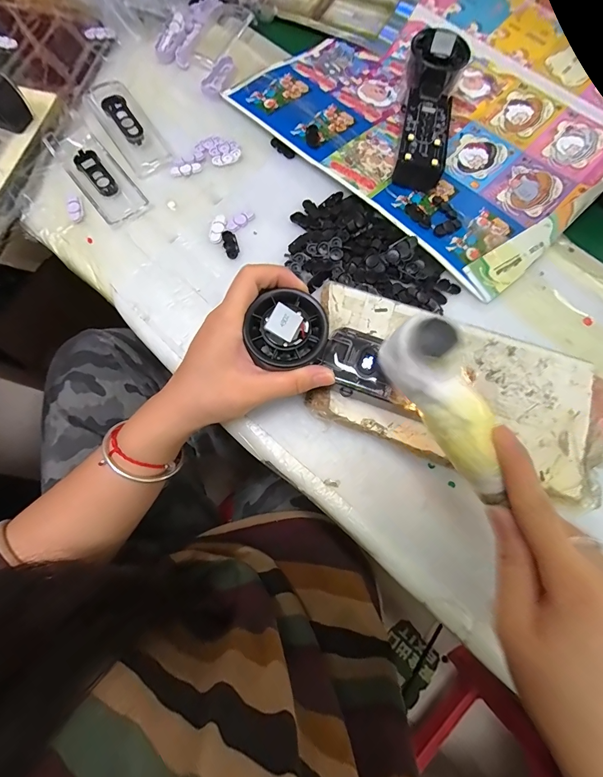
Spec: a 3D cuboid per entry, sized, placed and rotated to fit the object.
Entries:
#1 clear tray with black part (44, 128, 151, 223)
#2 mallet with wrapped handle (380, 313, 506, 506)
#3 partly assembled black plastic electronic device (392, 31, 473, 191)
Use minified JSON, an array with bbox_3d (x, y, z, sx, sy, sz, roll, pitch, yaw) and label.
[{"bbox_3d":[-0.194,-0.205,0.342,0.045,0.010,0.113,-37,77,-13],"label":"clear tray with black part"},{"bbox_3d":[0.084,0.010,0.200,0.033,0.040,0.103,-29,90,-11],"label":"mallet with wrapped handle"},{"bbox_3d":[0.120,-0.267,0.350,0.053,0.055,0.161,15,72,3],"label":"partly assembled black plastic electronic device"}]

